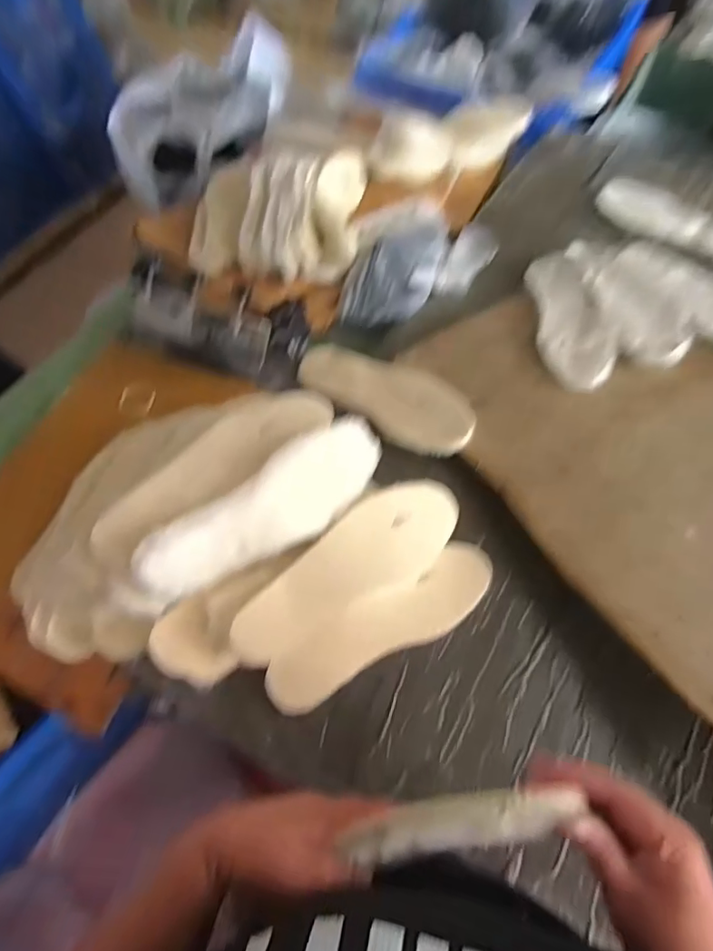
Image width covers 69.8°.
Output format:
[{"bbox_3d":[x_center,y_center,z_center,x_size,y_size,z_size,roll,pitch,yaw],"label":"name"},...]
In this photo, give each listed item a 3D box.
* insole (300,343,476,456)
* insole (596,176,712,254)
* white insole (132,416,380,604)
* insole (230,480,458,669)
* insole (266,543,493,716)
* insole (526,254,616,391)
[{"bbox_3d":[0.033,-0.118,0.704,0.274,0.030,0.101,33,67,21],"label":"insole"},{"bbox_3d":[0.544,-0.430,0.860,0.118,0.022,0.278,-41,65,-18],"label":"insole"},{"bbox_3d":[-0.085,0.036,0.528,0.276,0.014,0.088,-36,100,-20],"label":"white insole"},{"bbox_3d":[-0.008,0.105,0.555,0.273,0.012,0.100,-37,99,-7],"label":"insole"},{"bbox_3d":[0.032,0.169,0.574,0.277,0.013,0.074,-28,93,-12],"label":"insole"},{"bbox_3d":[0.307,-0.238,0.751,0.093,0.017,0.279,-4,60,2],"label":"insole"}]

